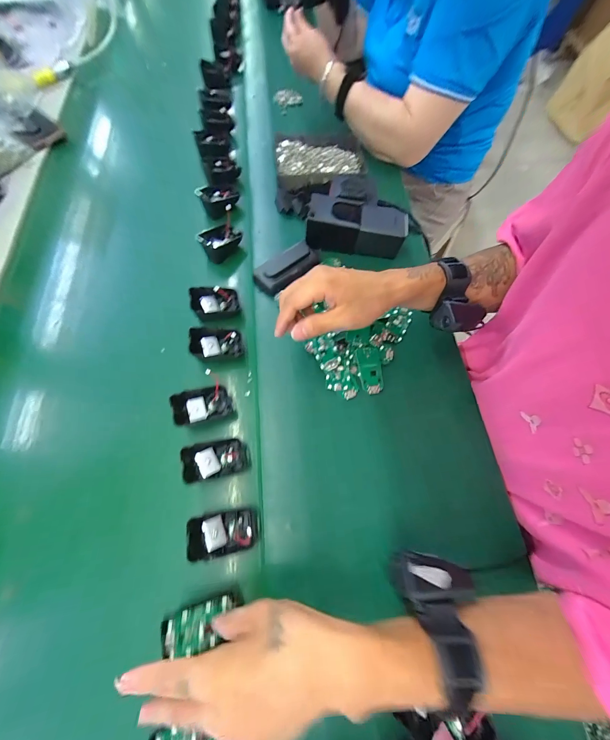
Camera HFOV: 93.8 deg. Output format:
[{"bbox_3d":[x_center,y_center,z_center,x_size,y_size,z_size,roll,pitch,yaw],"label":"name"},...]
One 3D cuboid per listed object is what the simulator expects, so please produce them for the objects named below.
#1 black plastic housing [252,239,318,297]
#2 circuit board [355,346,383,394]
[{"bbox_3d":[-0.031,-0.160,0.442,0.108,0.018,0.051,-42,74,-17],"label":"black plastic housing"},{"bbox_3d":[0.091,-0.001,0.394,0.032,0.007,0.066,-8,68,-4],"label":"circuit board"}]

